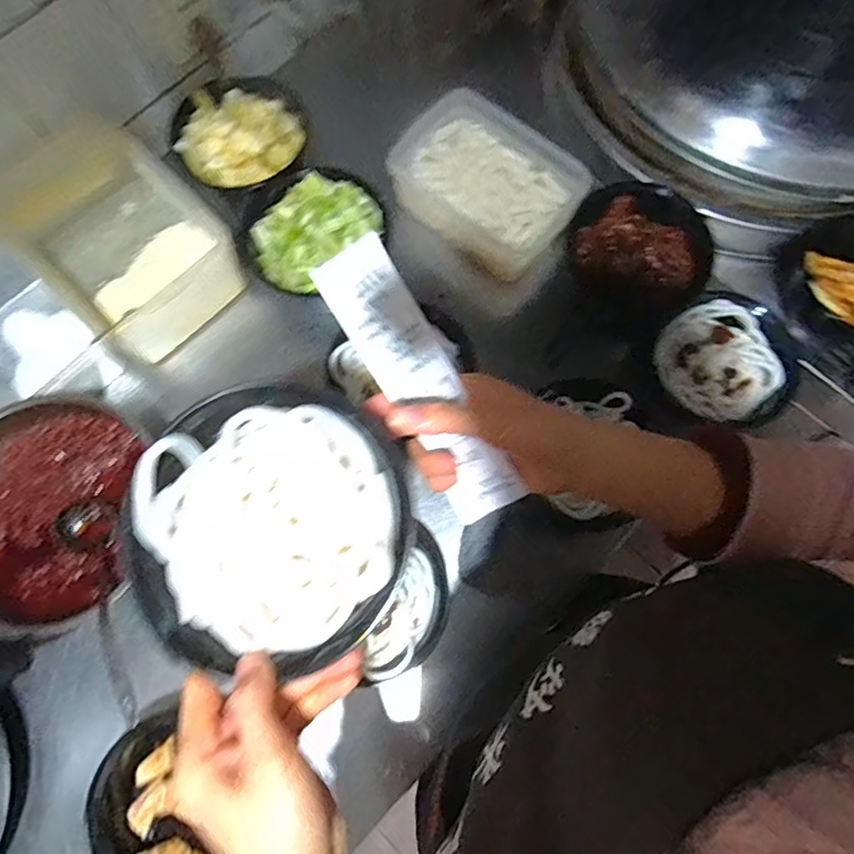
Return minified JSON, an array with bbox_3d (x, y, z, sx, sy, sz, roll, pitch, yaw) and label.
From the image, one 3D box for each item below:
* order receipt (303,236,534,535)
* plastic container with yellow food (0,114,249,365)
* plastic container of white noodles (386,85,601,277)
[{"bbox_3d":[-0.004,-0.030,0.381,0.054,0.010,0.208,-29,94,21],"label":"order receipt"},{"bbox_3d":[-0.370,-0.218,0.669,0.257,0.106,0.190,42,79,11],"label":"plastic container with yellow food"},{"bbox_3d":[0.077,-0.312,0.688,0.233,0.066,0.164,42,79,11],"label":"plastic container of white noodles"}]

